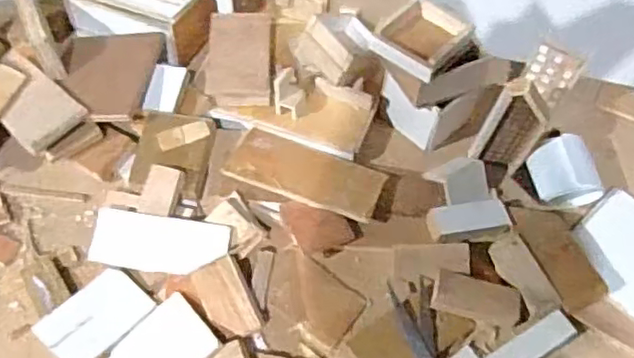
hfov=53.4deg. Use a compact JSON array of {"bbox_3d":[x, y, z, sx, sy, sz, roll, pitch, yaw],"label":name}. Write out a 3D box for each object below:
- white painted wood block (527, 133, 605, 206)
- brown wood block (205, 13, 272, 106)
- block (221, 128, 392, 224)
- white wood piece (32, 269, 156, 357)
[{"bbox_3d":[0.215,-0.006,0.549,0.054,0.044,0.052,-14,58,-10],"label":"white painted wood block"},{"bbox_3d":[-0.072,-0.117,0.581,0.057,0.017,0.095,0,57,-1],"label":"brown wood block"},{"bbox_3d":[-0.010,-0.003,0.550,0.133,0.012,0.058,22,55,6],"label":"block"},{"bbox_3d":[-0.169,0.106,0.484,0.052,0.014,0.075,38,64,21],"label":"white wood piece"}]

